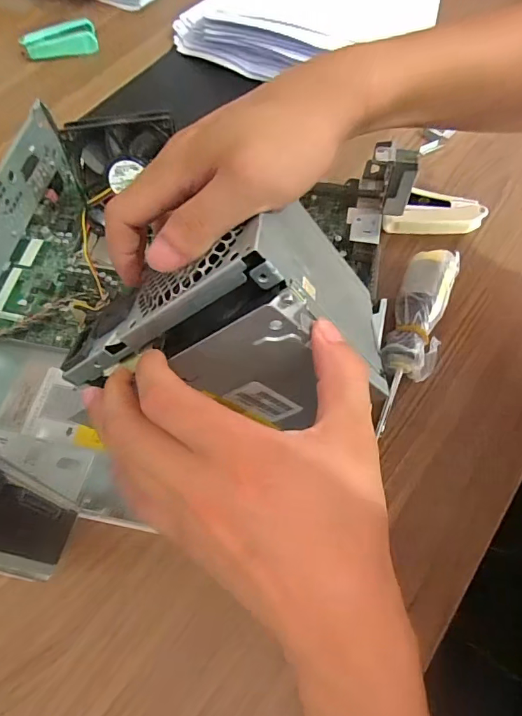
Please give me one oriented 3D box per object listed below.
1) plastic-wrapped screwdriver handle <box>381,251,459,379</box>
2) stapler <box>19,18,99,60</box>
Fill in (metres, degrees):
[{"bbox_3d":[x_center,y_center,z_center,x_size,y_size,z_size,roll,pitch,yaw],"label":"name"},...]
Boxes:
[{"bbox_3d":[0.131,-0.037,0.367,0.041,0.031,0.115,19,66,10],"label":"plastic-wrapped screwdriver handle"},{"bbox_3d":[-0.246,-0.391,0.542,0.085,0.024,0.032,-12,65,-4],"label":"stapler"}]

